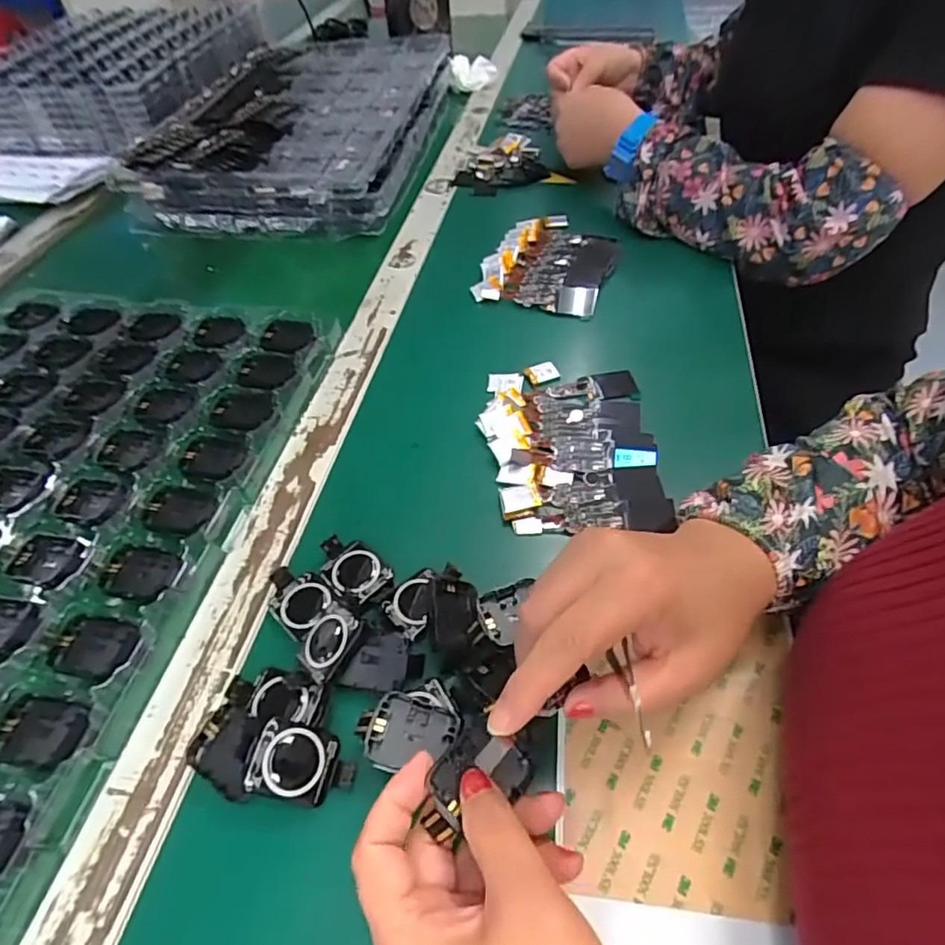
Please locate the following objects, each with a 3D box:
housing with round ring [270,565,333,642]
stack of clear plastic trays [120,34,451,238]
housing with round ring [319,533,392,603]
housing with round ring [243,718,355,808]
[{"bbox_3d":[-0.099,0.075,0.329,0.046,0.016,0.031,32,58,26],"label":"housing with round ring"},{"bbox_3d":[-0.215,-0.485,0.763,0.299,0.057,0.490,4,51,6],"label":"stack of clear plastic trays"},{"bbox_3d":[-0.073,0.059,0.343,0.031,0.011,0.049,-37,58,-25],"label":"housing with round ring"},{"bbox_3d":[-0.081,0.139,0.269,0.048,0.010,0.032,22,48,-16],"label":"housing with round ring"}]

